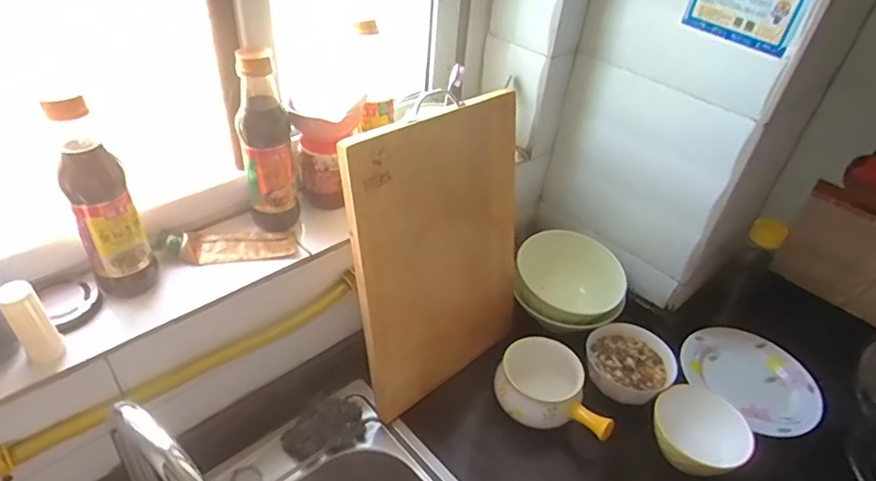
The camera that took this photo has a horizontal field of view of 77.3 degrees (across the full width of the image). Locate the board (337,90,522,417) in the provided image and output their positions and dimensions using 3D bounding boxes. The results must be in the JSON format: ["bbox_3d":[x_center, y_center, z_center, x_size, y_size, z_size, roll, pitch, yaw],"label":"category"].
[{"bbox_3d":[0.017,0.023,0.796,0.017,0.426,0.303,22,37,40],"label":"board"}]

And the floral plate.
[{"bbox_3d":[0.561,0.246,0.977,0.206,0.037,0.217,3,39,-3],"label":"floral plate"}]

